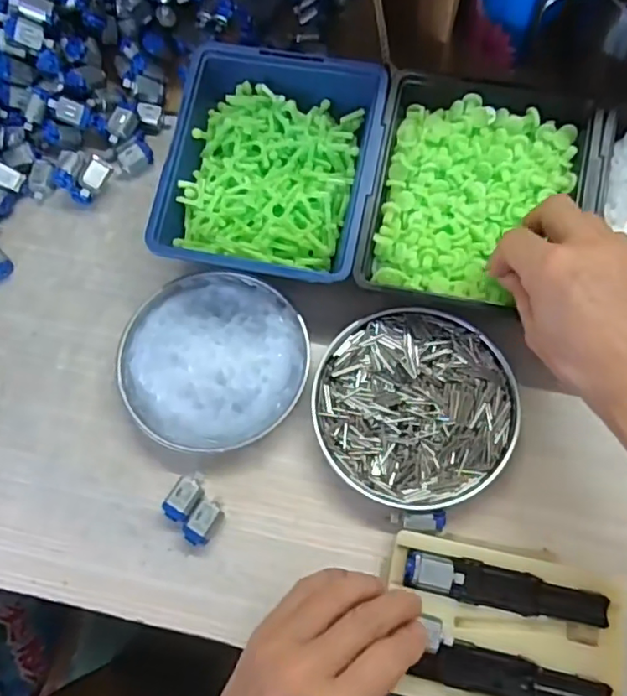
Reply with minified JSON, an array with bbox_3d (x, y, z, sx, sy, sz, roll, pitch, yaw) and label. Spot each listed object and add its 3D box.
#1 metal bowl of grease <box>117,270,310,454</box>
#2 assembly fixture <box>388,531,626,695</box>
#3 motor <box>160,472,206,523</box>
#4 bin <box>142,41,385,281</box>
[{"bbox_3d":[-0.071,0.008,0.409,0.126,0.027,0.129,-1,71,2],"label":"metal bowl of grease"},{"bbox_3d":[0.113,0.168,0.338,0.136,0.022,0.091,11,72,6],"label":"assembly fixture"},{"bbox_3d":[-0.084,0.099,0.383,0.019,0.014,0.033,28,74,11],"label":"motor"},{"bbox_3d":[-0.029,-0.130,0.422,0.144,0.059,0.166,11,72,6],"label":"bin"}]

